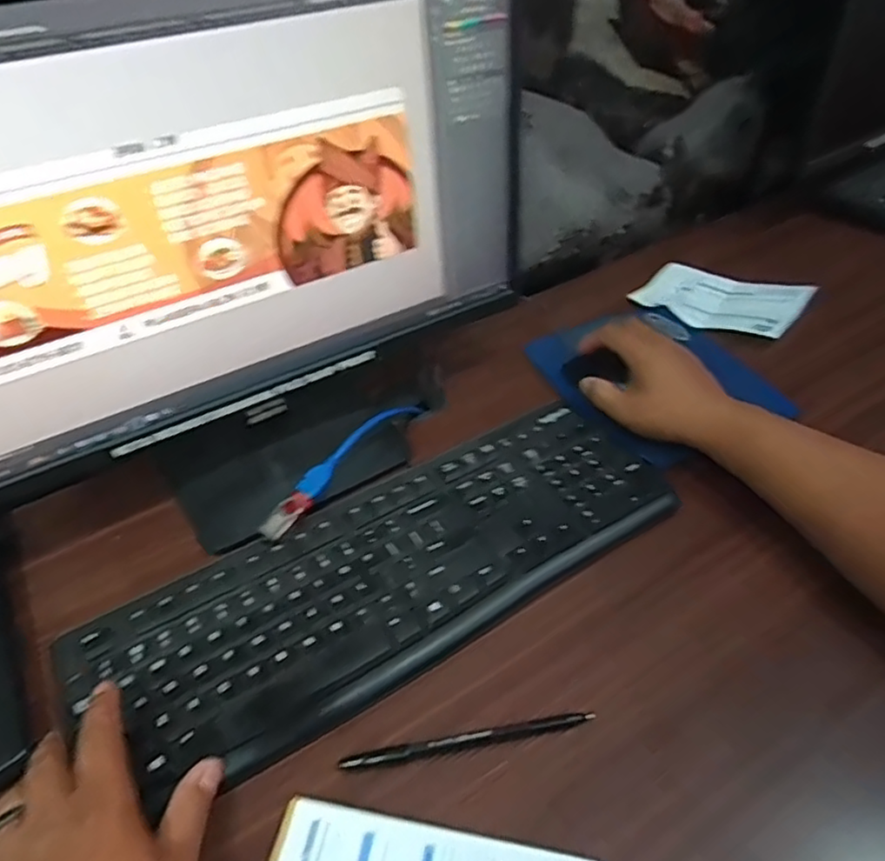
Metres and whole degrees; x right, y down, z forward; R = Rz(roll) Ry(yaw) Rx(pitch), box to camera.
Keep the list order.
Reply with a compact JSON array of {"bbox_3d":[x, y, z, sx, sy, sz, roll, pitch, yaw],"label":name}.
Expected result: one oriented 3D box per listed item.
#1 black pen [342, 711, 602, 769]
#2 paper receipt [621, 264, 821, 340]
[{"bbox_3d":[0.015,0.182,0.378,0.151,0.004,0.008,-8,45,-4],"label":"black pen"},{"bbox_3d":[0.304,-0.148,0.700,0.163,0.026,0.109,29,53,29],"label":"paper receipt"}]

